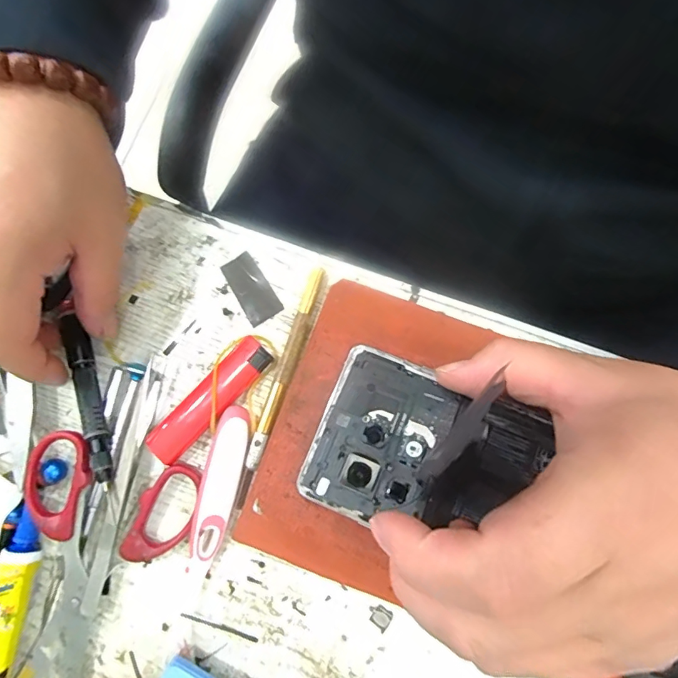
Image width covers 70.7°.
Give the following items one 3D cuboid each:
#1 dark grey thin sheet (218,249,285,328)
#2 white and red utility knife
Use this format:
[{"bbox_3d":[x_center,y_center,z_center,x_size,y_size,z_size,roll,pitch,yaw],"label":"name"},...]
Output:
[{"bbox_3d":[-0.051,-0.029,0.276,0.020,0.005,0.041,-32,79,-2],"label":"dark grey thin sheet"},{"bbox_3d":[-0.061,0.074,0.246,0.018,0.011,0.075,14,81,7],"label":"white and red utility knife"}]

